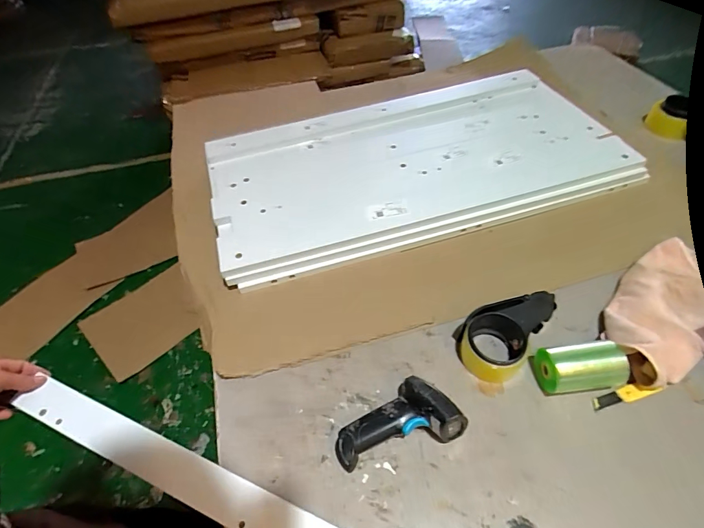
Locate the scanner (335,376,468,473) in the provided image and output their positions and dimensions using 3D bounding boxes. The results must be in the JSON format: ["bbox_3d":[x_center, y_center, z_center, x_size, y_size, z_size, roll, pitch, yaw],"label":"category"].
[{"bbox_3d":[0.053,0.193,0.503,0.163,0.062,0.083,-13,50,-7],"label":"scanner"}]

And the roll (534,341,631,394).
[{"bbox_3d":[0.299,0.135,0.523,0.105,0.046,0.059,-5,49,0],"label":"roll"}]

